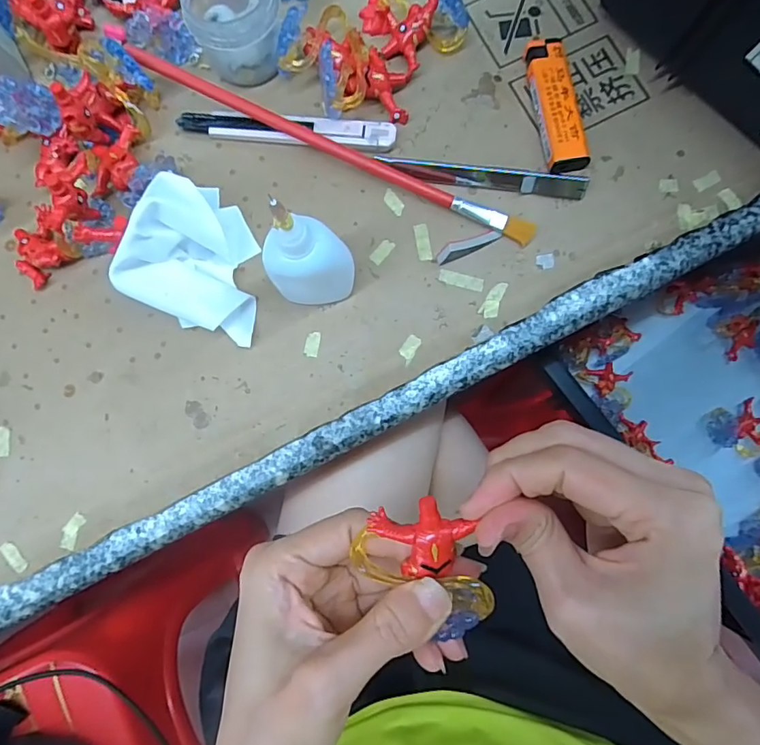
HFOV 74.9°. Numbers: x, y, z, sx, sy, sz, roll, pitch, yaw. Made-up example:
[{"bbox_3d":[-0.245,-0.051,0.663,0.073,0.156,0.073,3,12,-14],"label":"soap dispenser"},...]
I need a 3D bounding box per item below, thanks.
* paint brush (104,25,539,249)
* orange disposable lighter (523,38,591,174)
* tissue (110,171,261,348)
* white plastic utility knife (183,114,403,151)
[{"bbox_3d":[-0.038,-0.141,0.294,0.279,0.008,0.013,27,86,3],"label":"paint brush"},{"bbox_3d":[0.105,-0.160,0.296,0.023,0.015,0.083,-7,85,0],"label":"orange disposable lighter"},{"bbox_3d":[-0.100,-0.066,0.271,0.072,0.046,0.080,15,83,4],"label":"tissue"},{"bbox_3d":[-0.058,-0.146,0.299,0.133,0.010,0.017,5,85,1],"label":"white plastic utility knife"}]

